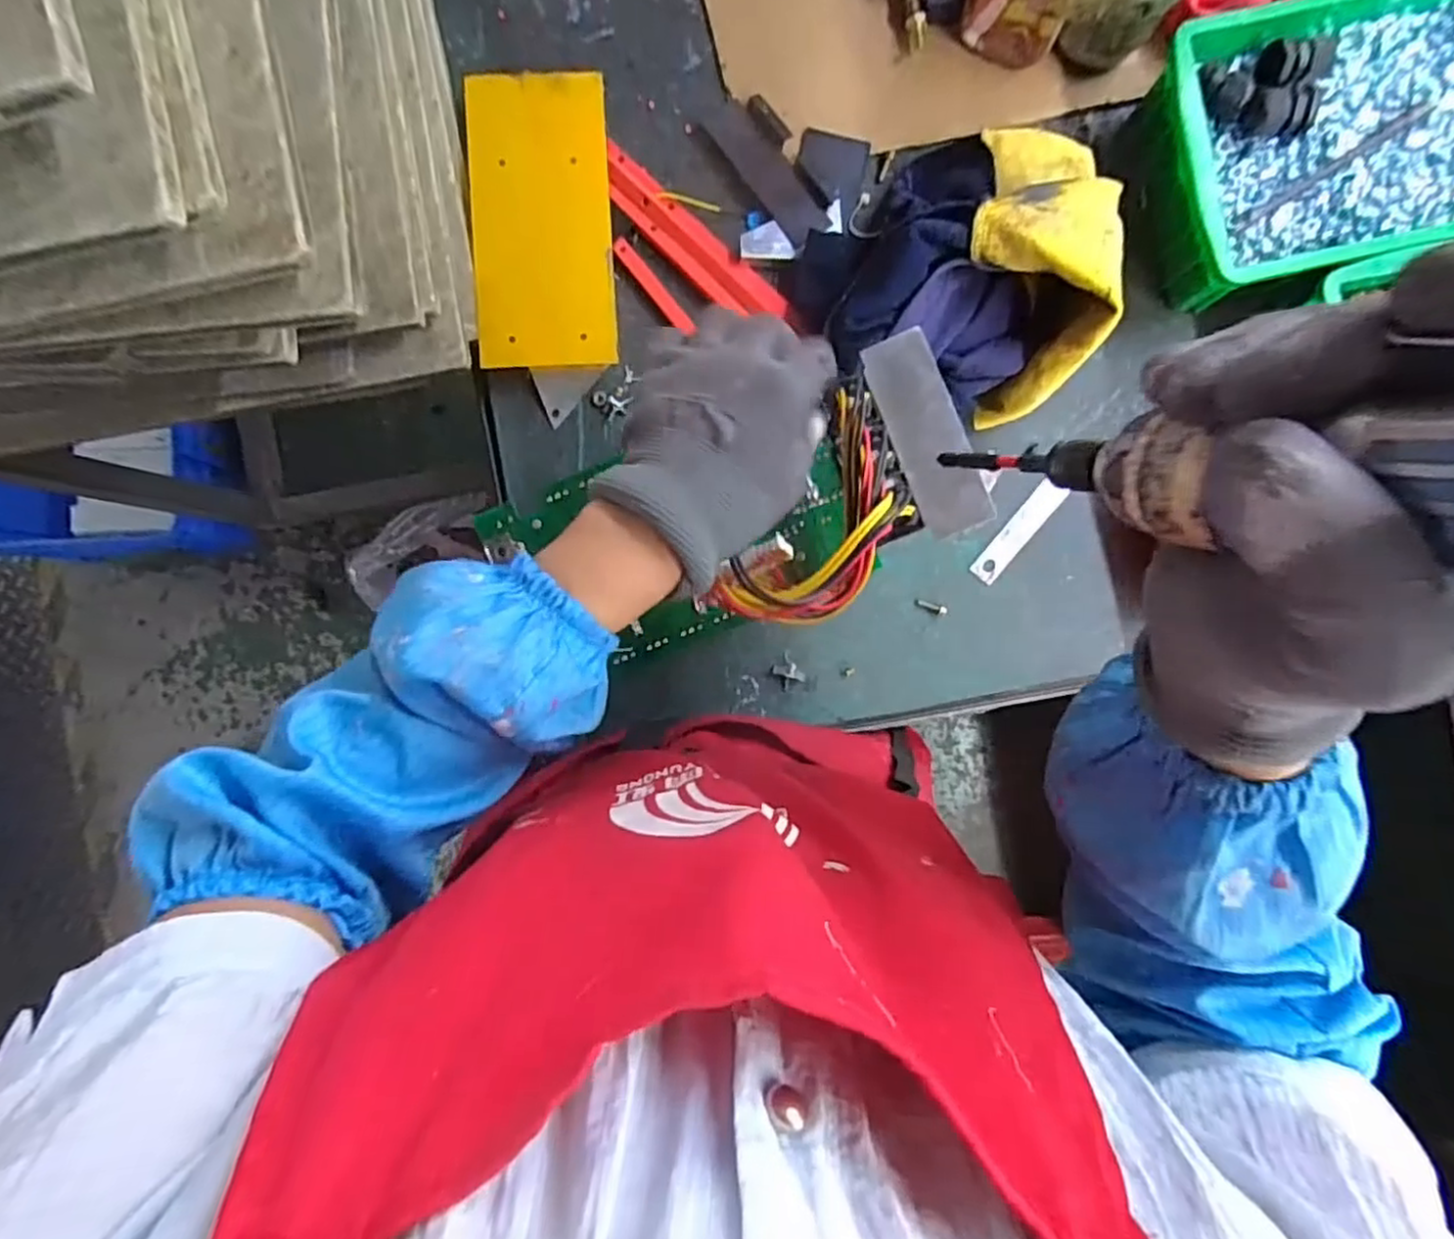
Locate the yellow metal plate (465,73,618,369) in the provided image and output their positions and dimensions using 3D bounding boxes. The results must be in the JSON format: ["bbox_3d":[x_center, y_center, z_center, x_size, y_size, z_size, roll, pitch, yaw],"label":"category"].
[{"bbox_3d":[-0.140,-0.303,0.532,0.101,0.011,0.214,-3,91,-4],"label":"yellow metal plate"}]

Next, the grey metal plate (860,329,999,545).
[{"bbox_3d":[0.121,-0.112,0.423,0.042,0.004,0.122,-21,88,13],"label":"grey metal plate"}]

